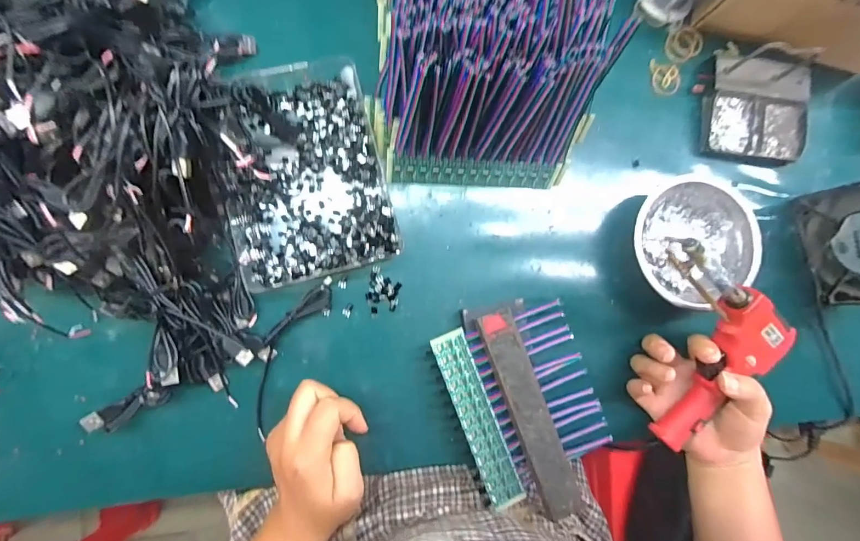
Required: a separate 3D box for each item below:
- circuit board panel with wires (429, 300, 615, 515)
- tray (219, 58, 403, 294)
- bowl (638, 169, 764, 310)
[{"bbox_3d":[0.089,0.119,0.388,0.130,0.021,0.160,-21,89,-8],"label":"circuit board panel with wires"},{"bbox_3d":[-0.116,-0.088,0.373,0.140,0.023,0.193,-15,88,-8],"label":"tray"},{"bbox_3d":[0.254,-0.031,0.403,0.124,0.041,0.118,0,86,-7],"label":"bowl"}]

